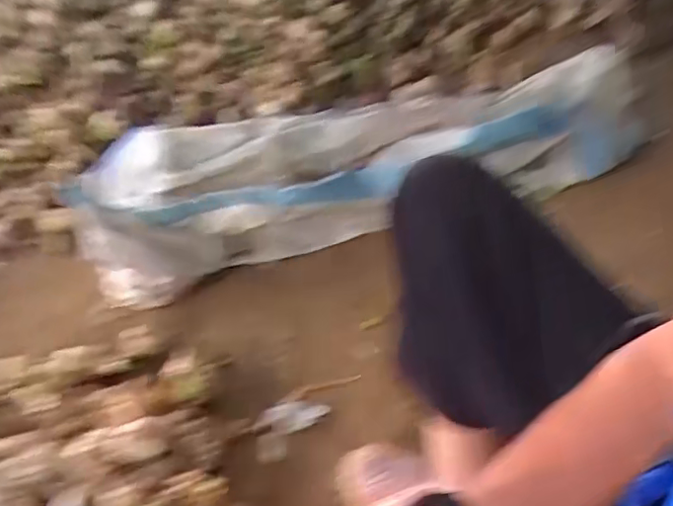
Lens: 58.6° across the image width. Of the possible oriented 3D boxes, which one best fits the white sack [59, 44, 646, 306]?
[{"bbox_3d":[0.067,-0.194,1.133,1.040,0.171,0.368,-17,42,-11],"label":"white sack"}]

